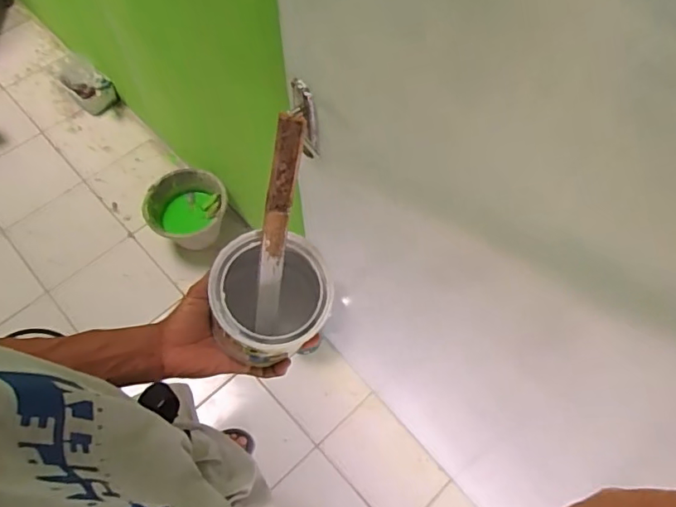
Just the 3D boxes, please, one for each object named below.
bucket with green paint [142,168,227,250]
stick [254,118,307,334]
[{"bbox_3d":[-0.488,-0.137,1.734,0.248,0.176,0.216,-19,65,-11],"label":"bucket with green paint"},{"bbox_3d":[-0.054,-0.014,0.456,0.019,0.219,0.010,16,34,6],"label":"stick"}]

